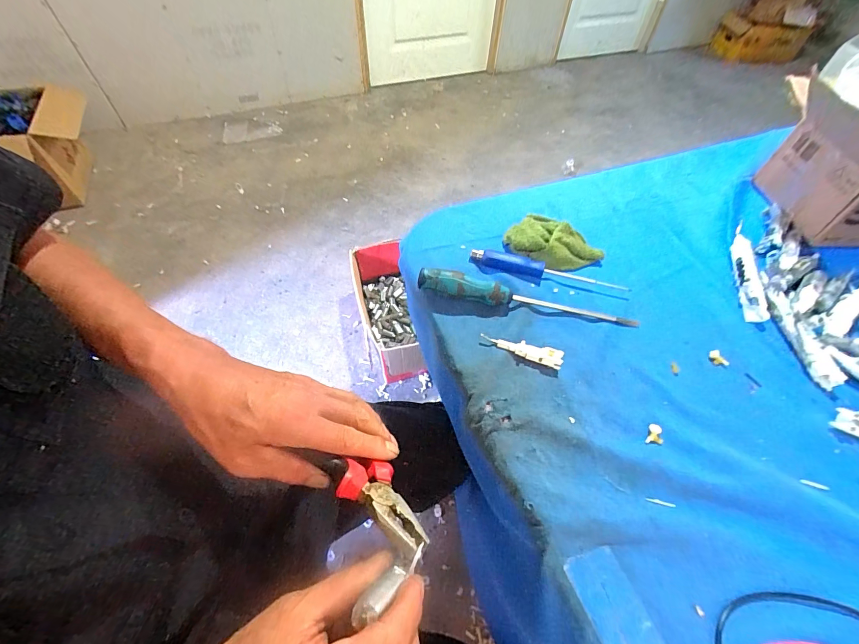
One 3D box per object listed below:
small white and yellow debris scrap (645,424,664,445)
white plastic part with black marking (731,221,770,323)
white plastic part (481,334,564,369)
[{"bbox_3d":[0.210,0.104,0.349,0.016,0.004,0.018,9,54,7],"label":"small white and yellow debris scrap"},{"bbox_3d":[0.401,-0.073,0.472,0.023,0.012,0.174,13,55,10],"label":"white plastic part with black marking"},{"bbox_3d":[0.098,0.028,0.396,0.083,0.015,0.017,19,56,14],"label":"white plastic part"}]

